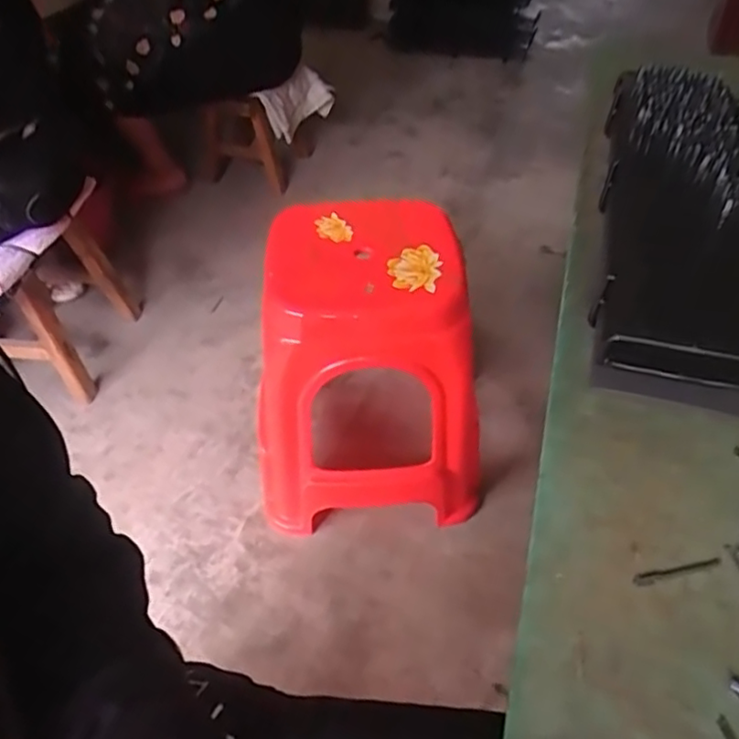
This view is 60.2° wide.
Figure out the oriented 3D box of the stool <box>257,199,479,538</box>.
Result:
[{"bbox_3d":[0.001,0.028,1.127,0.389,0.480,0.353,0,51,1],"label":"stool"}]

